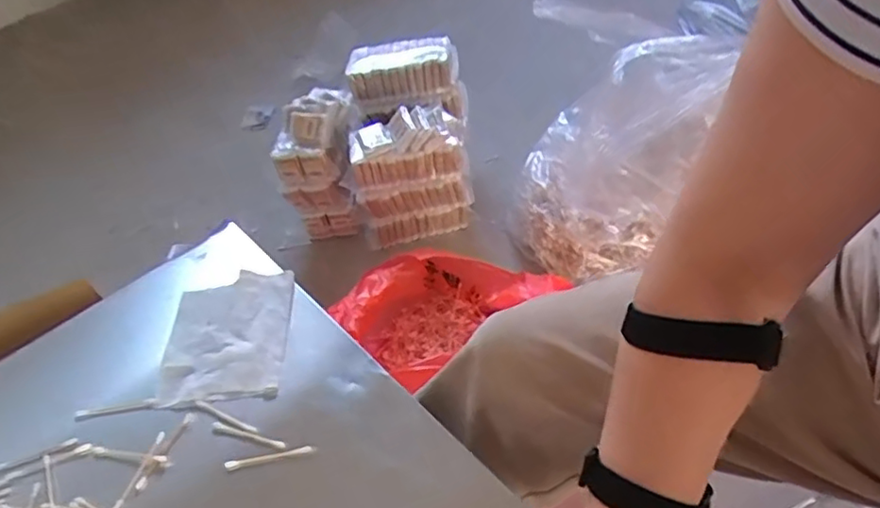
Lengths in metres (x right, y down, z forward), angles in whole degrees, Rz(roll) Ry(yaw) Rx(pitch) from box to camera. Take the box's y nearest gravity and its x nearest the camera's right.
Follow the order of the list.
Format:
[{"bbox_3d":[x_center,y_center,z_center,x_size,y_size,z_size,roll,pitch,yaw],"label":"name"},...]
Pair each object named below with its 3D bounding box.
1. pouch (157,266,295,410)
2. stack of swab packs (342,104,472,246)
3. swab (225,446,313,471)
[{"bbox_3d":[-0.208,0.079,0.629,0.117,0.014,0.143,-6,46,5],"label":"pouch"},{"bbox_3d":[-0.061,-0.154,1.273,0.237,0.266,0.103,-10,46,1],"label":"stack of swab packs"},{"bbox_3d":[-0.141,0.166,0.522,0.070,0.004,0.007,-14,46,-3],"label":"swab"}]

